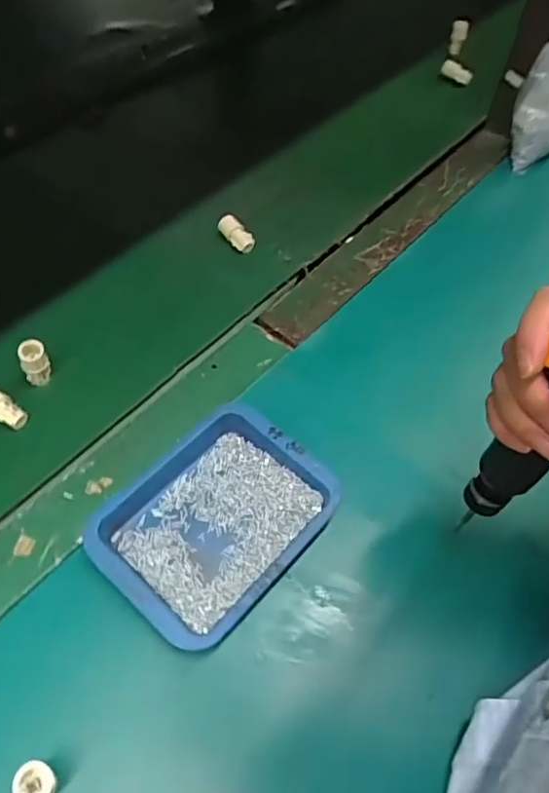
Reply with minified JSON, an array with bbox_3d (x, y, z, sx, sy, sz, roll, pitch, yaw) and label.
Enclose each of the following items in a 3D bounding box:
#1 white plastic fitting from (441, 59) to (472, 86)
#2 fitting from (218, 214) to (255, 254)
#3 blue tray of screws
[{"bbox_3d":[0.259,-0.459,0.831,0.048,0.019,0.012,19,48,-19],"label":"white plastic fitting"},{"bbox_3d":[-0.038,-0.167,0.603,0.042,0.016,0.017,46,58,-13],"label":"fitting"},{"bbox_3d":[-0.041,0.085,0.420,0.125,0.032,0.159,37,62,19],"label":"blue tray of screws"}]

